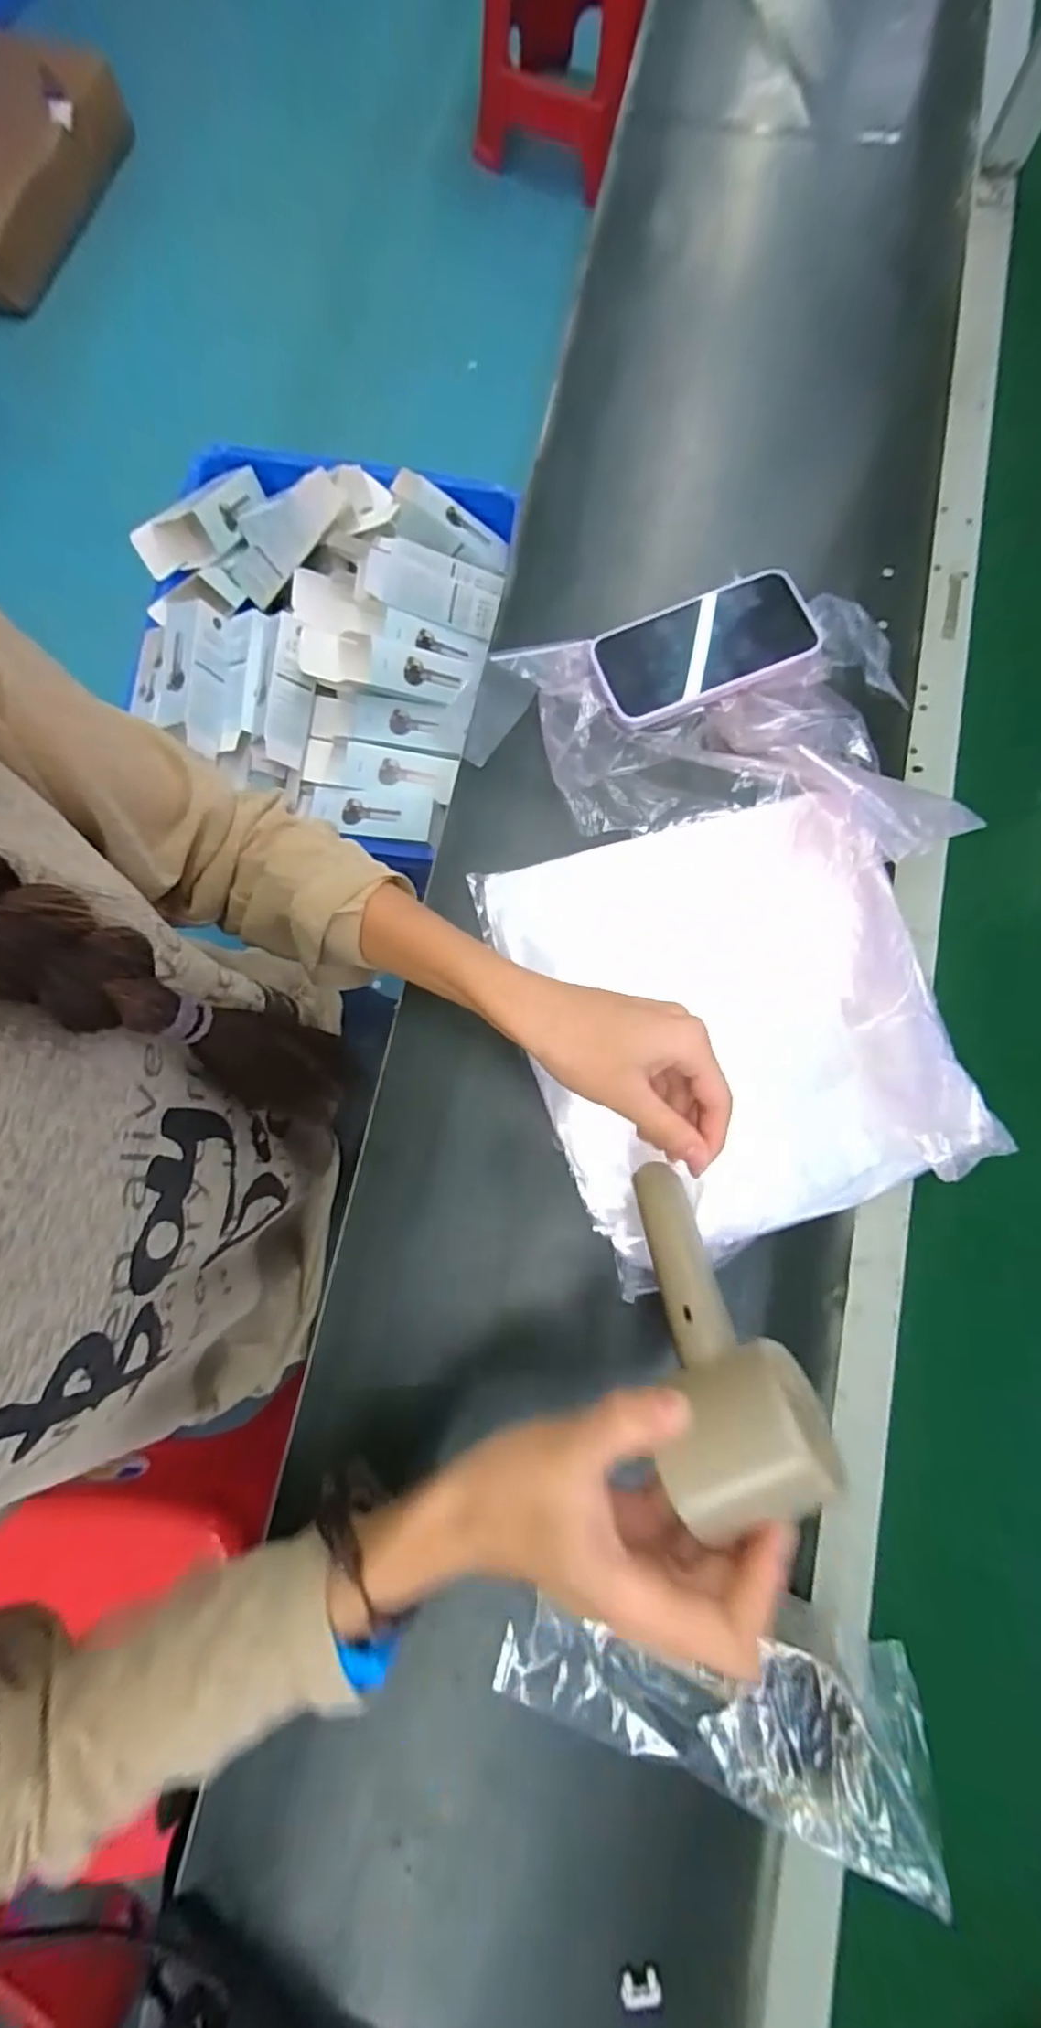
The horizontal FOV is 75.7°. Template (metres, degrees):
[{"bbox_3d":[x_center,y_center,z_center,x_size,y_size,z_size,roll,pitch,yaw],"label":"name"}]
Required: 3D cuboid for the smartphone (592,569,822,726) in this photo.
[{"bbox_3d":[0.128,-0.257,0.466,0.148,0.013,0.075,-19,80,-6],"label":"smartphone"}]

